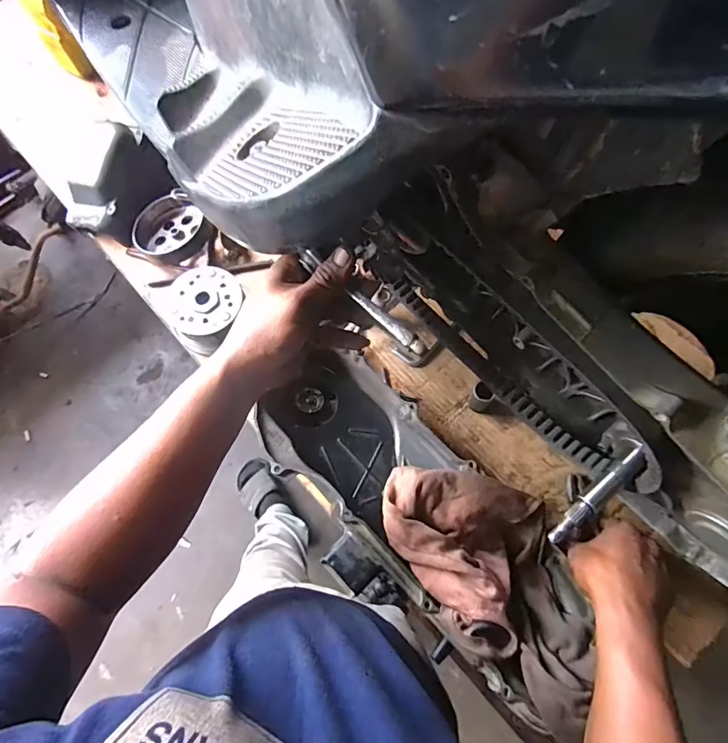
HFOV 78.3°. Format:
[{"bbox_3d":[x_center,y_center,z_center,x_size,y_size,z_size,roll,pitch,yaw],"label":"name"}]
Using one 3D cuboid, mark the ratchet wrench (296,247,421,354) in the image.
[{"bbox_3d":[-0.003,-0.054,0.346,0.124,0.022,0.011,41,78,17],"label":"ratchet wrench"}]

